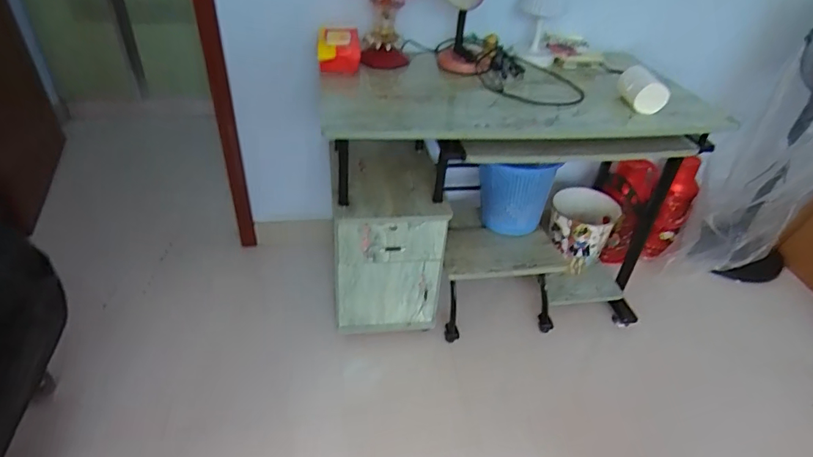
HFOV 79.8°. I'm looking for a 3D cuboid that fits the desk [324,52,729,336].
[{"bbox_3d":[0.239,-0.125,1.479,0.936,0.679,0.498,-5,38,-10],"label":"desk"}]

